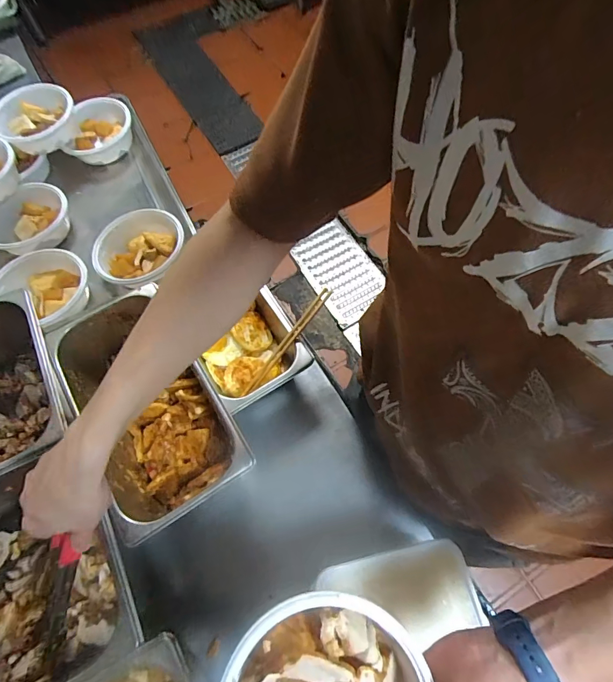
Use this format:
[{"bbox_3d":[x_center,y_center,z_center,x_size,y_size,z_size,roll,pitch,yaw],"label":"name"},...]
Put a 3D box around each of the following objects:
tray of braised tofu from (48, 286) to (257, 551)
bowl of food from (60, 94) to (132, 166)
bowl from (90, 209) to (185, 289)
[{"bbox_3d":[-0.218,0.093,0.569,0.168,0.114,0.319,-31,69,-12],"label":"tray of braised tofu"},{"bbox_3d":[-0.469,-0.472,0.900,0.149,0.073,0.136,-23,68,-9],"label":"bowl of food"},{"bbox_3d":[-0.309,-0.164,0.753,0.149,0.085,0.163,0,66,1],"label":"bowl"}]

